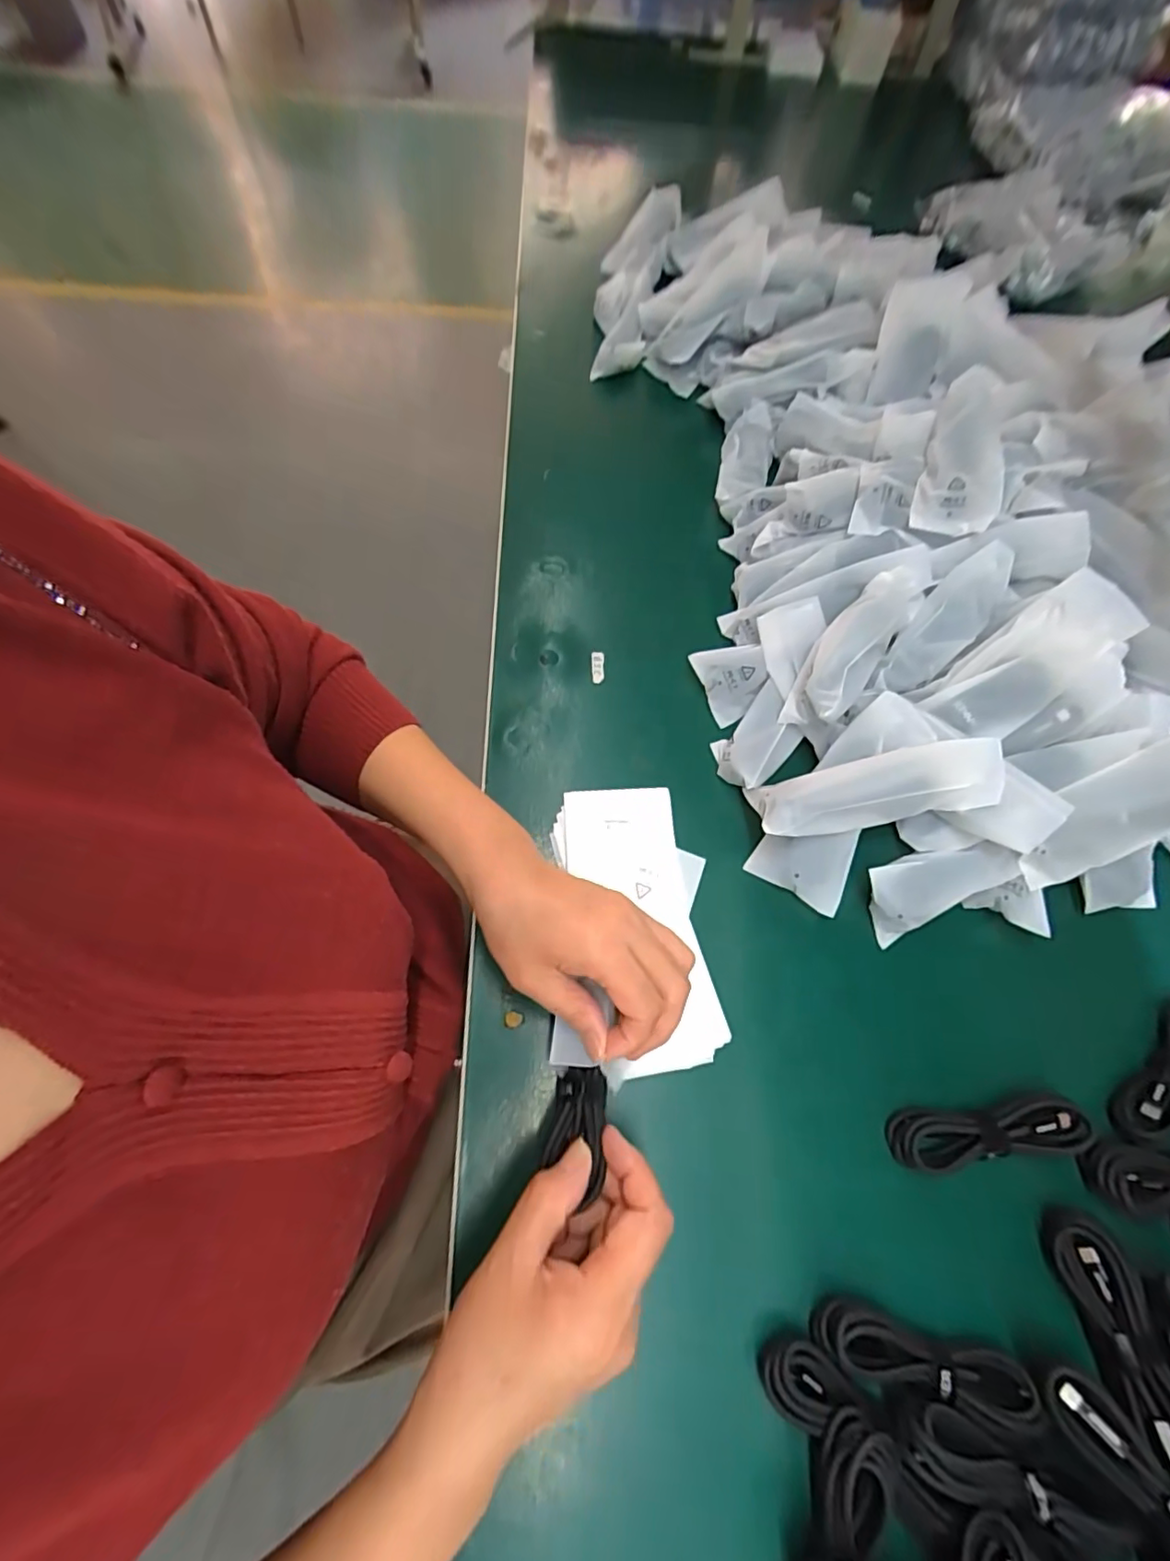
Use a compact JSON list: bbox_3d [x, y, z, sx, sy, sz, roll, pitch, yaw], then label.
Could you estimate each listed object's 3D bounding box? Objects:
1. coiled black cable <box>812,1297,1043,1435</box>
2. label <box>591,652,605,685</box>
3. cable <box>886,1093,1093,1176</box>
[{"bbox_3d":[0.174,0.298,0.294,0.109,0.025,0.029,18,66,4],"label":"coiled black cable"},{"bbox_3d":[0.011,-0.093,0.467,0.011,0.004,0.028,1,66,-3],"label":"label"},{"bbox_3d":[0.238,0.208,0.341,0.111,0.019,0.032,-5,67,-6],"label":"cable"}]

